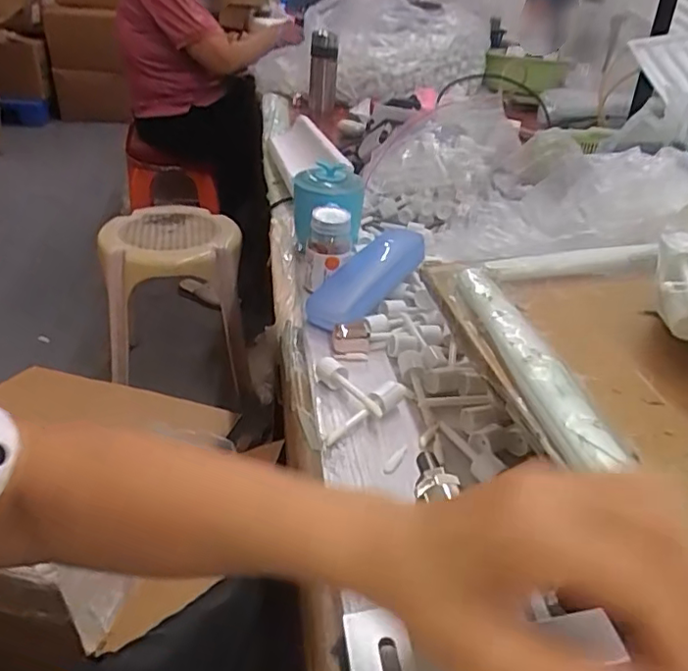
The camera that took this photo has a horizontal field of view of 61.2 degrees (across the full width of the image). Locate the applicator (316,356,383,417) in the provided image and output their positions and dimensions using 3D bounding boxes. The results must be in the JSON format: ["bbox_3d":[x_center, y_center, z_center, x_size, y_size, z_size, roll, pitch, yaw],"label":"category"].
[{"bbox_3d":[0.005,0.041,0.466,0.016,0.018,0.075,-24,42,-36],"label":"applicator"}]

